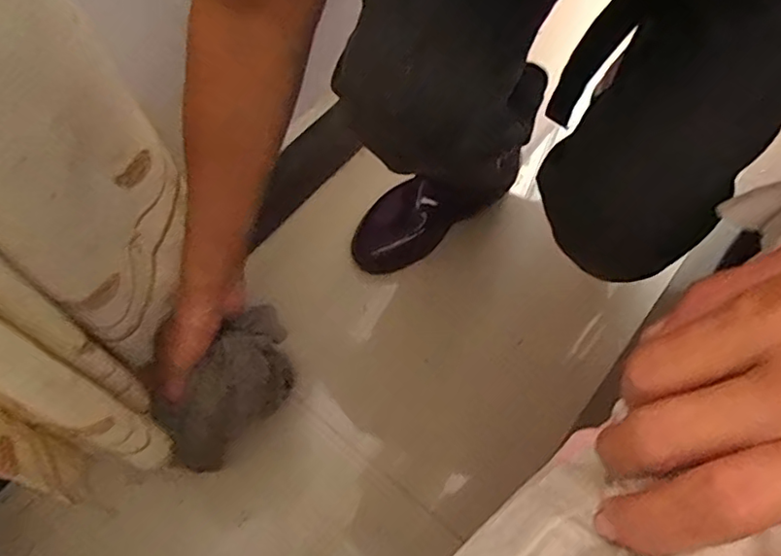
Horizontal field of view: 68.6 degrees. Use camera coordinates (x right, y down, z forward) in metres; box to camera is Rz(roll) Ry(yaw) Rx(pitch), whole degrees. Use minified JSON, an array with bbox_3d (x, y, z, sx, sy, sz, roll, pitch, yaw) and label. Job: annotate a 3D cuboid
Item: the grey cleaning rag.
[{"bbox_3d":[-0.136,0.092,0.499,0.070,0.063,0.140,34,70,14],"label":"grey cleaning rag"}]

